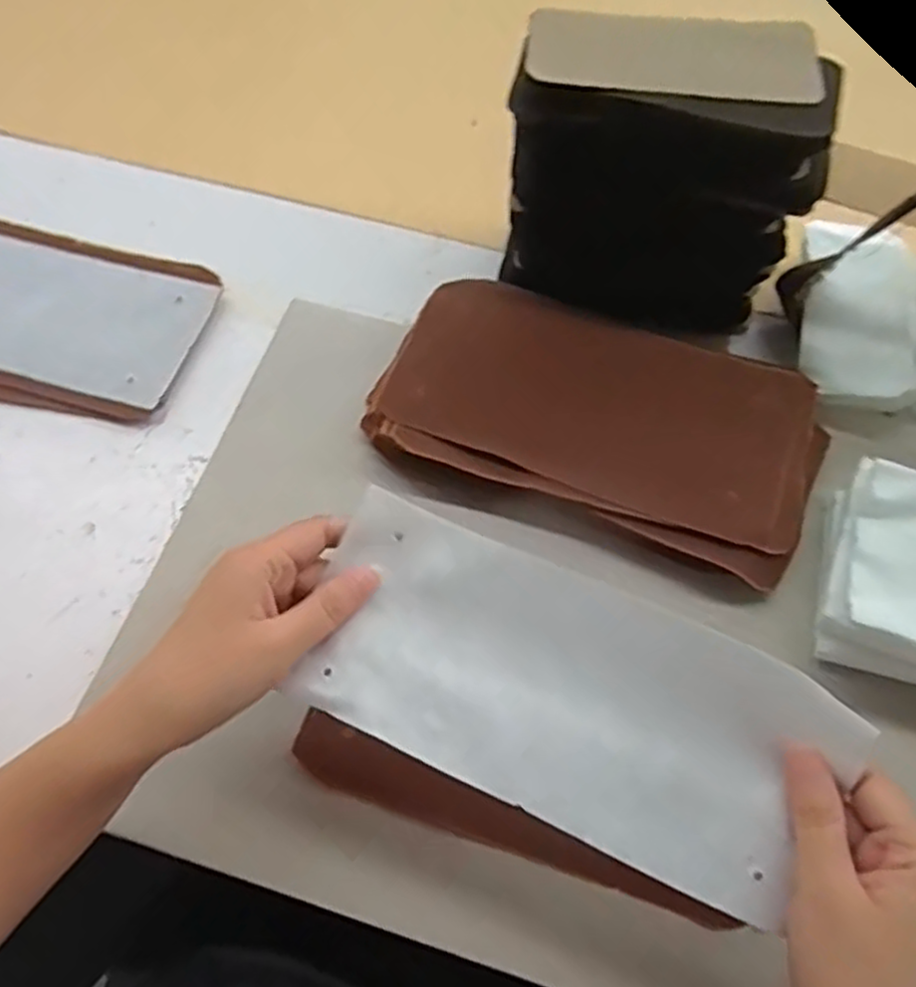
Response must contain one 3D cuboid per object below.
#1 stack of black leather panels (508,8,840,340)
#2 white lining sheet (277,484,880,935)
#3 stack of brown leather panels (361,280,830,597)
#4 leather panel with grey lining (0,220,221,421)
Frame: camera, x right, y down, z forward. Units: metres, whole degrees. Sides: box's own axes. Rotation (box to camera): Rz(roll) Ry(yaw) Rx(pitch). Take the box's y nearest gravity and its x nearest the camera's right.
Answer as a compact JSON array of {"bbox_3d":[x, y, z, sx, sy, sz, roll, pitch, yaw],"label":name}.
[{"bbox_3d":[0.130,-0.209,0.495,0.187,0.153,0.095,10,65,4],"label":"stack of black leather panels"},{"bbox_3d":[0.045,0.088,0.338,0.235,0.027,0.106,24,66,11],"label":"white lining sheet"},{"bbox_3d":[0.094,-0.055,0.491,0.277,0.031,0.158,21,66,9],"label":"stack of brown leather panels"},{"bbox_3d":[-0.312,-0.136,0.539,0.248,0.010,0.147,13,65,5],"label":"leather panel with grey lining"}]

